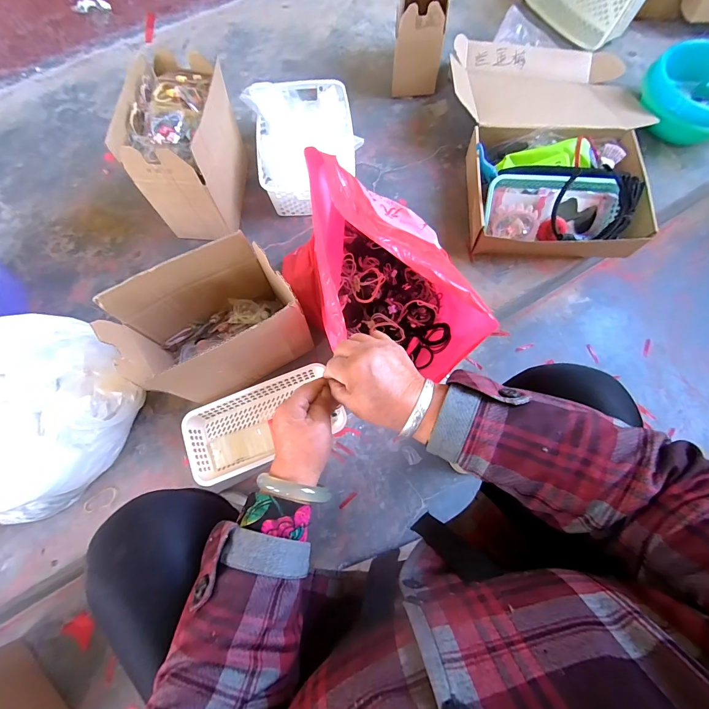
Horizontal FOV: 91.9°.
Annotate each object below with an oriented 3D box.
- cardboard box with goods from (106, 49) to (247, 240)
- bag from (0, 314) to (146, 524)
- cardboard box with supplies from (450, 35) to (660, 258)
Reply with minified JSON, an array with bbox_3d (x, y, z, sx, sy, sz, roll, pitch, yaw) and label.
[{"bbox_3d":[-0.312,-0.389,0.672,0.146,0.214,0.243,3,72,2],"label":"cardboard box with goods"},{"bbox_3d":[-0.511,0.099,0.543,0.246,0.185,0.285,38,77,13],"label":"bag"},{"bbox_3d":[0.438,-0.485,0.745,0.381,0.120,0.600,4,72,3],"label":"cardboard box with supplies"}]

